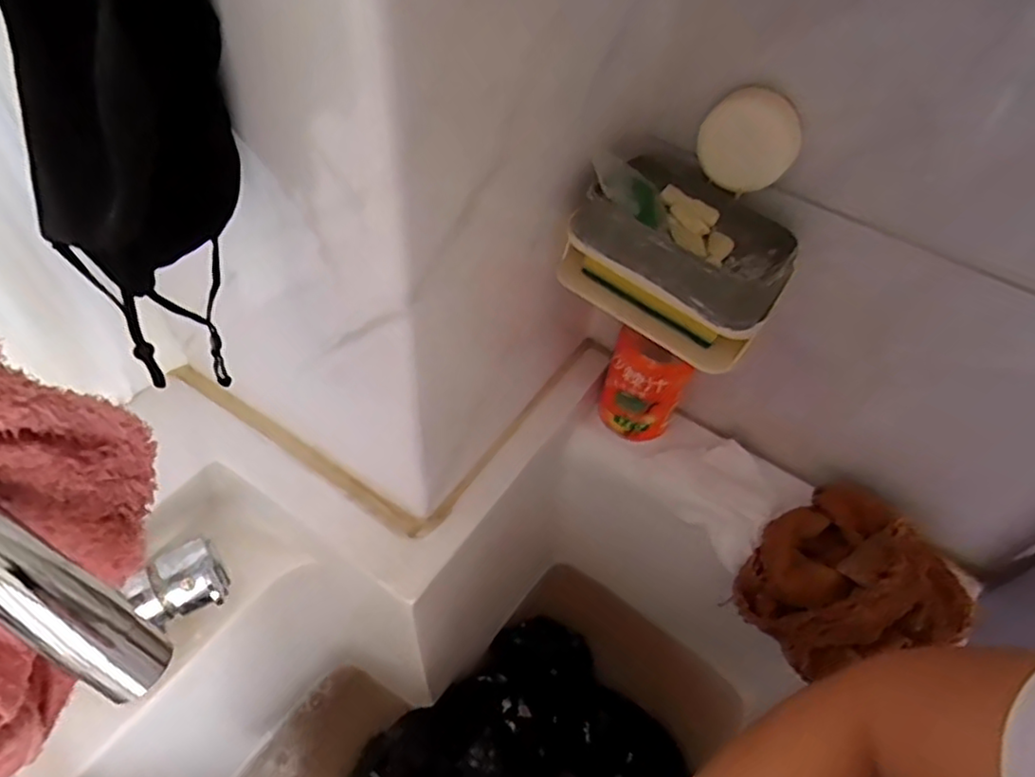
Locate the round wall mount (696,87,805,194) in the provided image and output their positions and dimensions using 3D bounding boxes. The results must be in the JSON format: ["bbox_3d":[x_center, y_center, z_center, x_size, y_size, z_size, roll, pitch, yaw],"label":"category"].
[{"bbox_3d":[0.133,-0.141,0.370,0.053,0.056,0.013,14,52,5],"label":"round wall mount"}]

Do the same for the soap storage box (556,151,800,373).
[{"bbox_3d":[0.098,-0.081,0.400,0.129,0.079,0.086,33,56,19],"label":"soap storage box"}]

